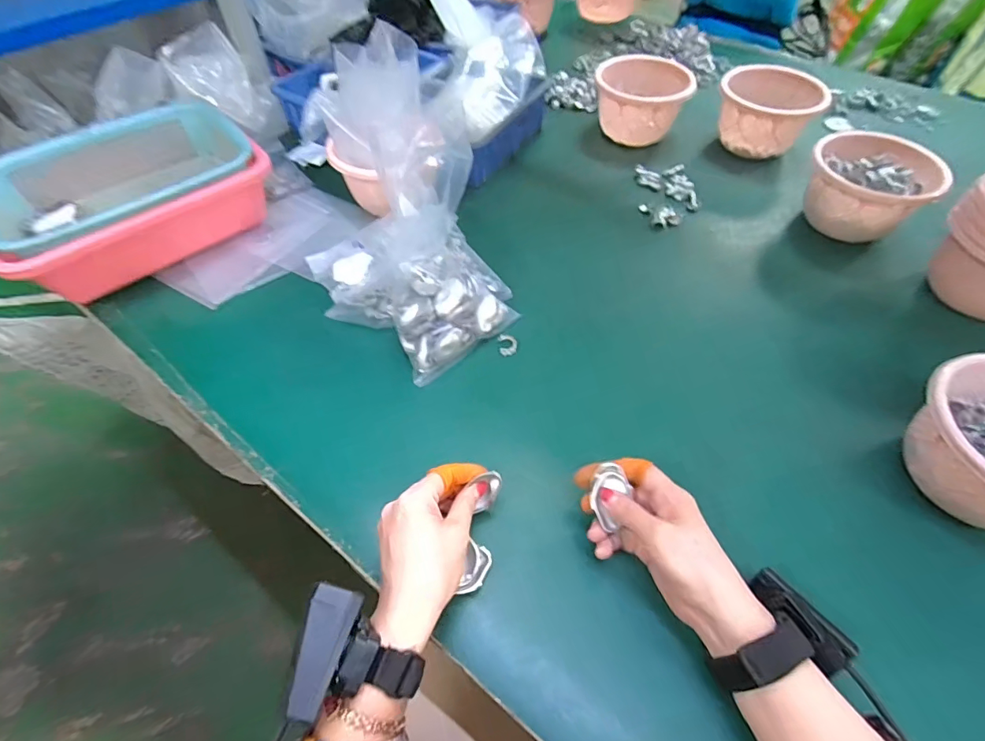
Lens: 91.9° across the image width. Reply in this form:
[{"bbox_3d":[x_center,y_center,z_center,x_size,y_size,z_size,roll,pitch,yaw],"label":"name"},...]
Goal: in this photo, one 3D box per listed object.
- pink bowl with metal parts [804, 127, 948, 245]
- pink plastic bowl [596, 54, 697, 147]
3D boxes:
[{"bbox_3d":[0.483,-0.235,0.627,0.120,0.084,0.146,-32,60,-22],"label":"pink bowl with metal parts"},{"bbox_3d":[0.237,-0.432,0.767,0.149,0.092,0.123,9,54,6],"label":"pink plastic bowl"}]

